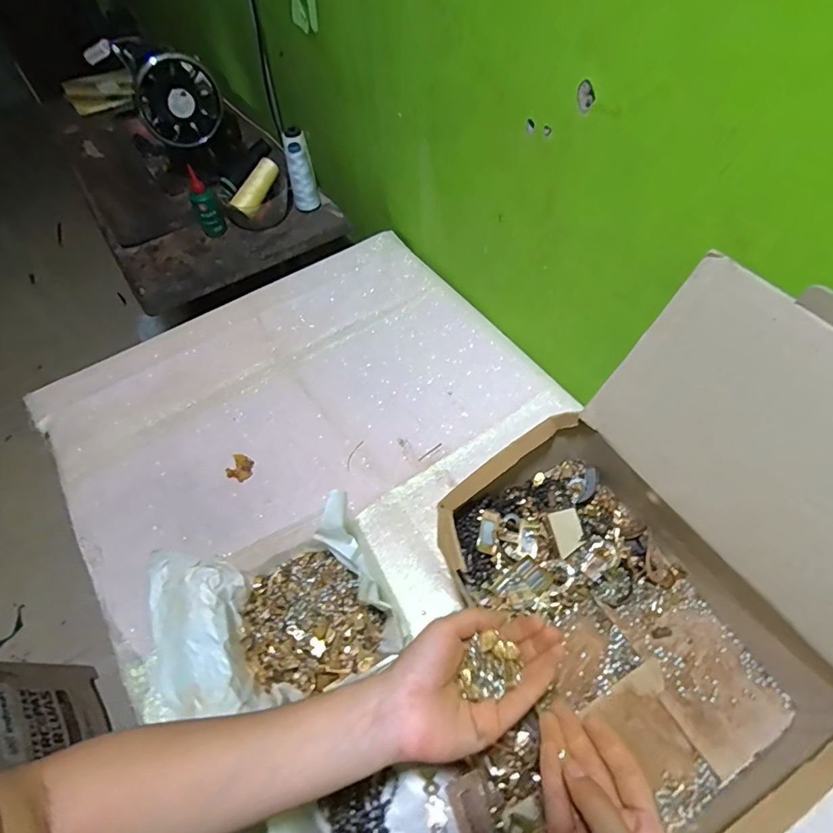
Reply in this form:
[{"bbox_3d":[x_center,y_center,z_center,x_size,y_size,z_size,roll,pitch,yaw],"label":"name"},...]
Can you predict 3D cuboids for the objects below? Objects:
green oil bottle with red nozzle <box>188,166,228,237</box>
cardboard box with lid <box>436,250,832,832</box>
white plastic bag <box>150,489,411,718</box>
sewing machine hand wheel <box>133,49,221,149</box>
[{"bbox_3d":[-0.372,-0.373,0.869,0.046,0.114,0.035,-28,59,-13],"label":"green oil bottle with red nozzle"},{"bbox_3d":[0.210,0.112,0.405,0.295,0.276,0.334,-29,59,-14],"label":"cardboard box with lid"},{"bbox_3d":[-0.126,0.190,0.480,0.194,0.112,0.148,-17,57,-7],"label":"white plastic bag"},{"bbox_3d":[-0.400,-0.532,0.843,0.130,0.131,0.051,-30,60,-16],"label":"sewing machine hand wheel"}]

